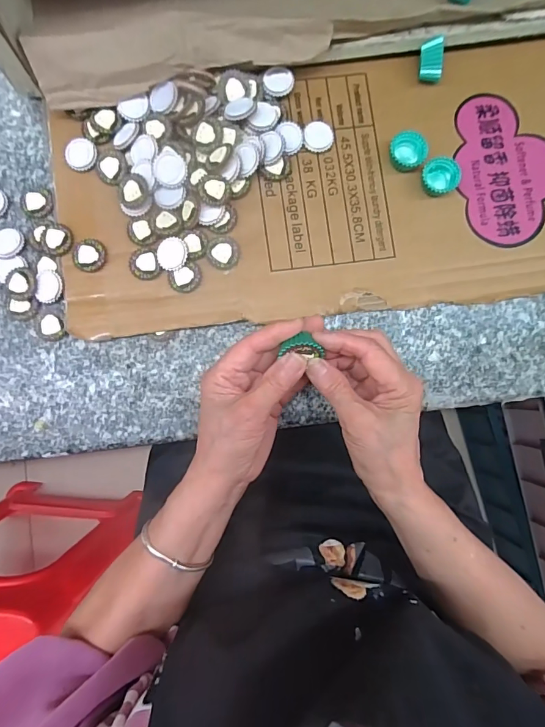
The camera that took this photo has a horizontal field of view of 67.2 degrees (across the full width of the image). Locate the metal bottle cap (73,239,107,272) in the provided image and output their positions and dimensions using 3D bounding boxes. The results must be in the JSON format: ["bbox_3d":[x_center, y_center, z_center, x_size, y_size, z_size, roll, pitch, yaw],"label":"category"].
[{"bbox_3d":[-0.158,-0.094,0.352,0.028,0.007,0.028,0,87,-1],"label":"metal bottle cap"}]

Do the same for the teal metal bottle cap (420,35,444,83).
[{"bbox_3d":[0.141,-0.267,0.367,0.018,0.032,0.026,-10,87,-2],"label":"teal metal bottle cap"}]

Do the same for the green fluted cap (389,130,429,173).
[{"bbox_3d":[0.122,-0.190,0.366,0.032,0.016,0.034,0,87,-1],"label":"green fluted cap"}]

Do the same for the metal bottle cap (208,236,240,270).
[{"bbox_3d":[-0.042,-0.095,0.353,0.026,0.009,0.028,0,87,-1],"label":"metal bottle cap"}]

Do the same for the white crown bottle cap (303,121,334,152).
[{"bbox_3d":[0.042,-0.204,0.369,0.026,0.007,0.029,5,87,-1],"label":"white crown bottle cap"}]

